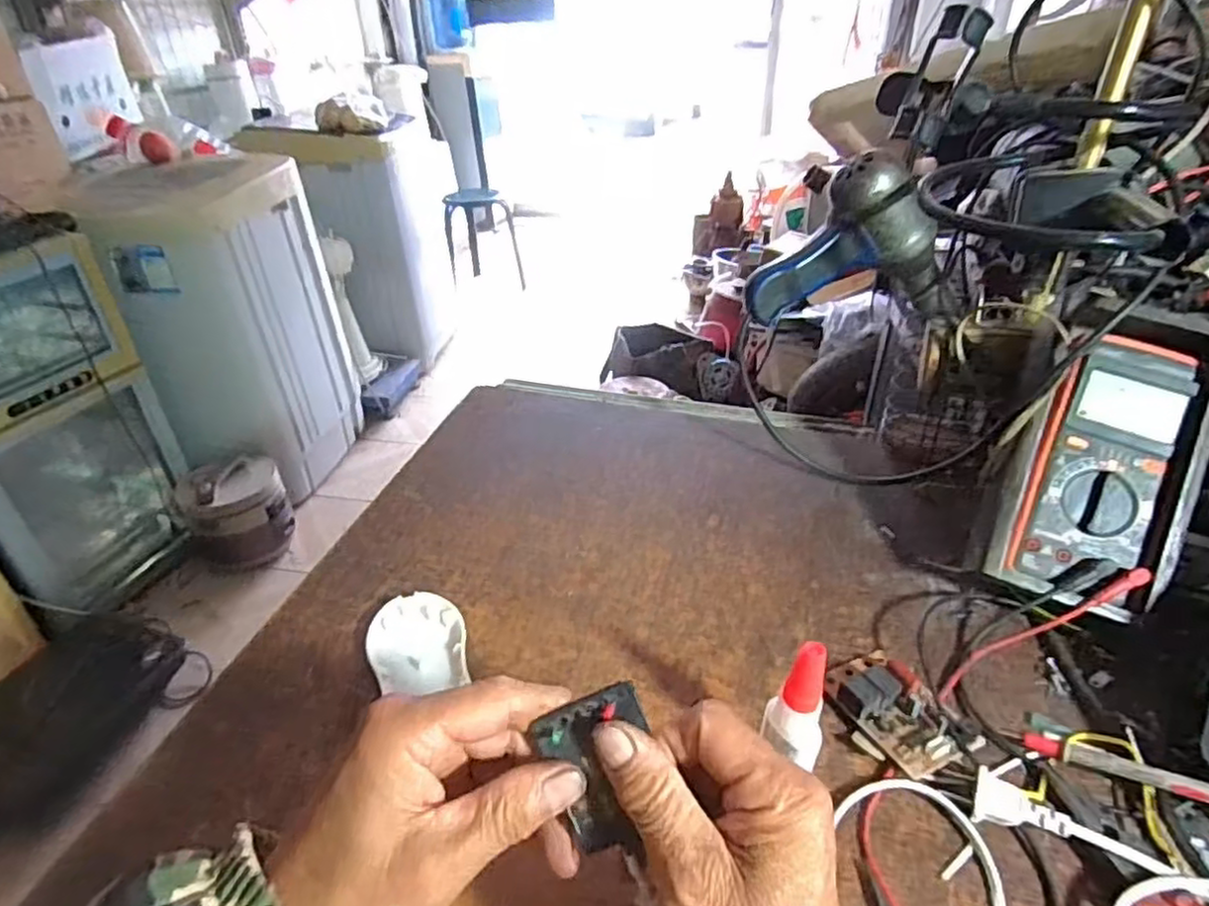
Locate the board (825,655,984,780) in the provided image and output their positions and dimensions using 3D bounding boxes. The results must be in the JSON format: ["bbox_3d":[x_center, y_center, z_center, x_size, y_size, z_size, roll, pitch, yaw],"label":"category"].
[{"bbox_3d":[0.170,0.153,0.409,0.056,0.020,0.079,-18,37,-23],"label":"board"}]

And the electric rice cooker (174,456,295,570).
[{"bbox_3d":[-0.892,0.149,1.683,0.237,0.202,0.229,-23,39,-29],"label":"electric rice cooker"}]

